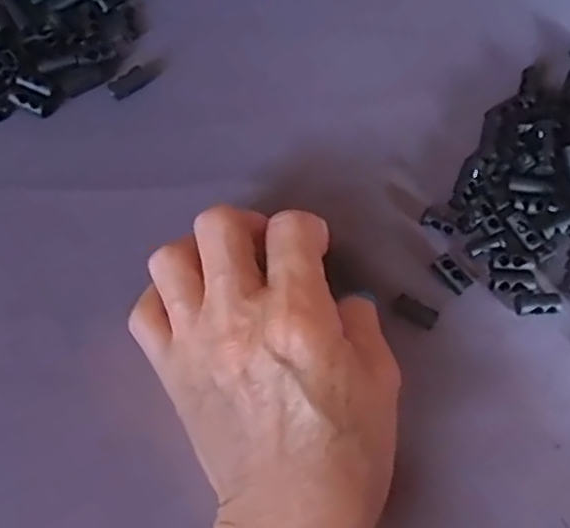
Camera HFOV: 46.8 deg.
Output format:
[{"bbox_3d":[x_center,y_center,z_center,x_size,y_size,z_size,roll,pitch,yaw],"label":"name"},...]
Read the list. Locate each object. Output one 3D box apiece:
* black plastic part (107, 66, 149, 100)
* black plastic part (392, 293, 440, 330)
[{"bbox_3d":[-0.073,-0.084,0.306,0.018,0.004,0.010,-38,80,-9],"label":"black plastic part"},{"bbox_3d":[0.056,0.020,0.282,0.019,0.005,0.009,30,78,6],"label":"black plastic part"}]

